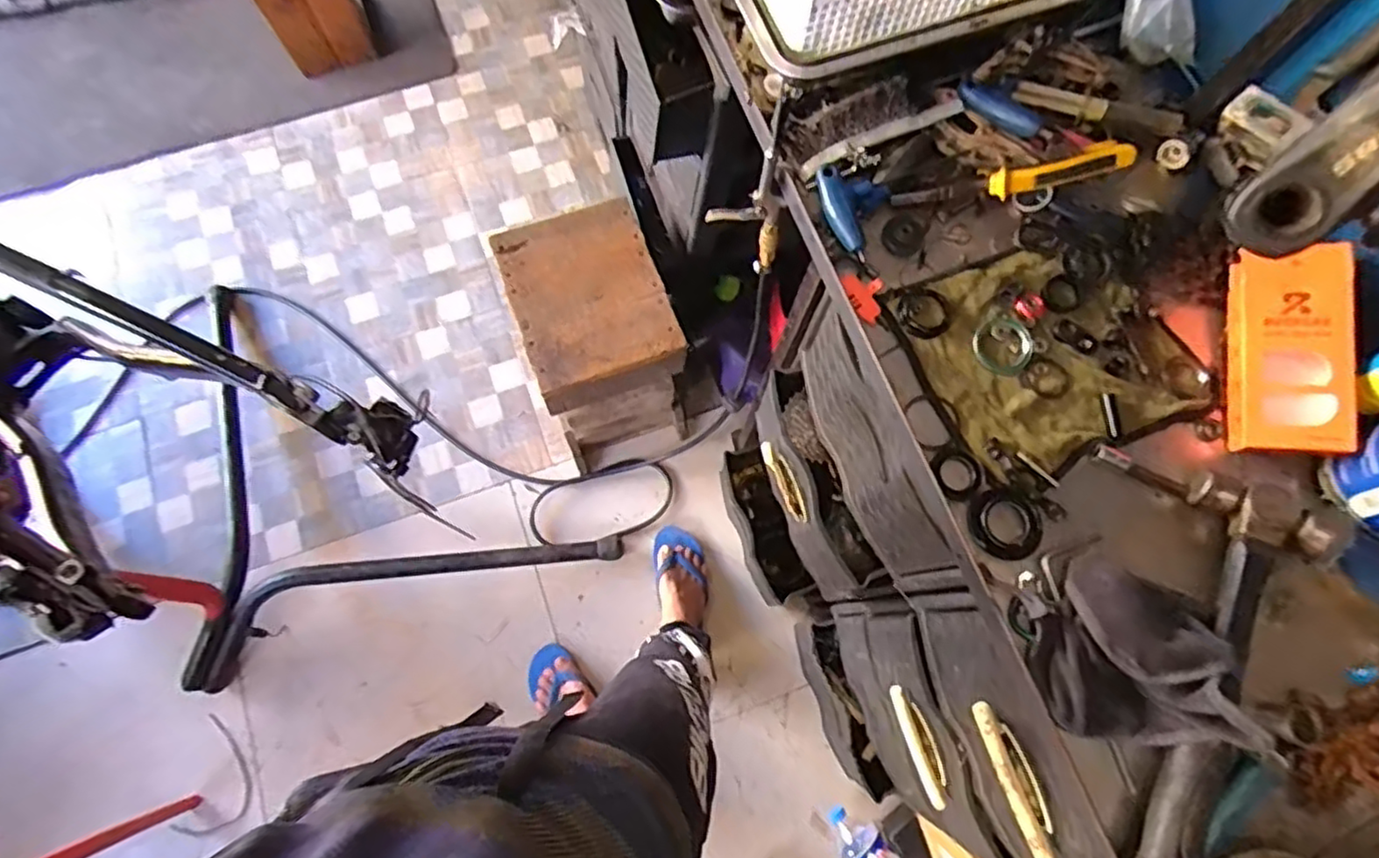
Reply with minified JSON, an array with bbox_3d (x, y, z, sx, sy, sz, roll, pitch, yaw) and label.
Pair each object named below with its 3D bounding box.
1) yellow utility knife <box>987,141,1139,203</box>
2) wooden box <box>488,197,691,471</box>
[{"bbox_3d":[0.339,-0.238,0.614,0.126,0.027,0.028,-11,75,-5],"label":"yellow utility knife"},{"bbox_3d":[-0.173,-0.169,1.286,0.238,0.397,0.310,-21,76,-7],"label":"wooden box"}]

